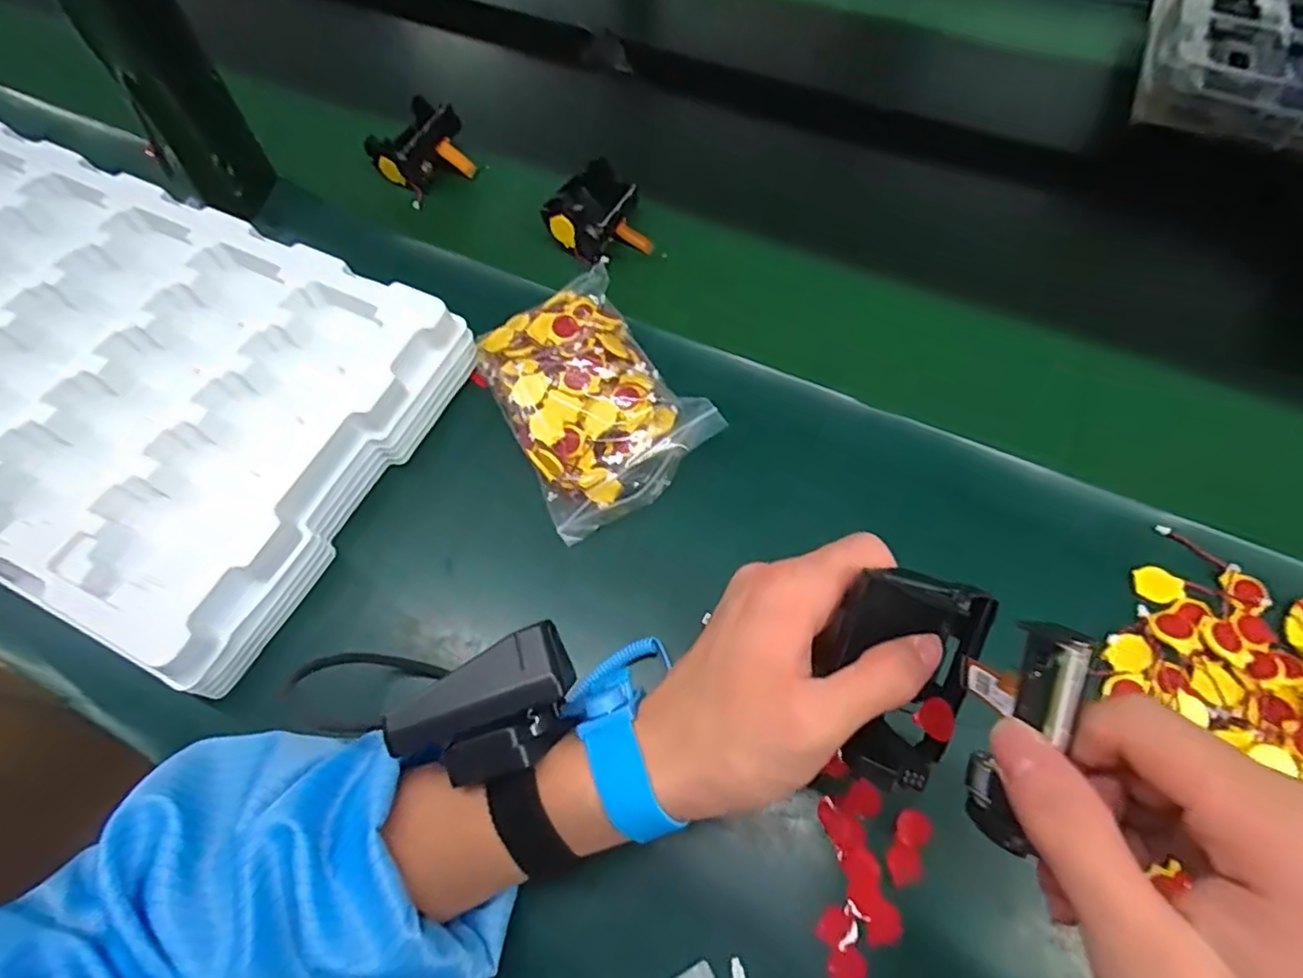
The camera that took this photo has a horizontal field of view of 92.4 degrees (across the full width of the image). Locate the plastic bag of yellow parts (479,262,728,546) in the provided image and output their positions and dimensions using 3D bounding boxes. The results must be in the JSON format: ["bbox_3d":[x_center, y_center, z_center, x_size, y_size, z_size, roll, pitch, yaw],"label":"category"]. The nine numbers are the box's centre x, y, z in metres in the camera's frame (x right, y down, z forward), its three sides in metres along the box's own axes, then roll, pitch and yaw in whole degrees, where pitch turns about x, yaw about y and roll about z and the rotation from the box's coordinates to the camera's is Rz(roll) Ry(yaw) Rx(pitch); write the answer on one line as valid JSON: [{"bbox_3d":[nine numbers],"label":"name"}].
[{"bbox_3d":[-0.039,-0.056,0.387,0.103,0.049,0.155,-28,64,-13],"label":"plastic bag of yellow parts"}]

